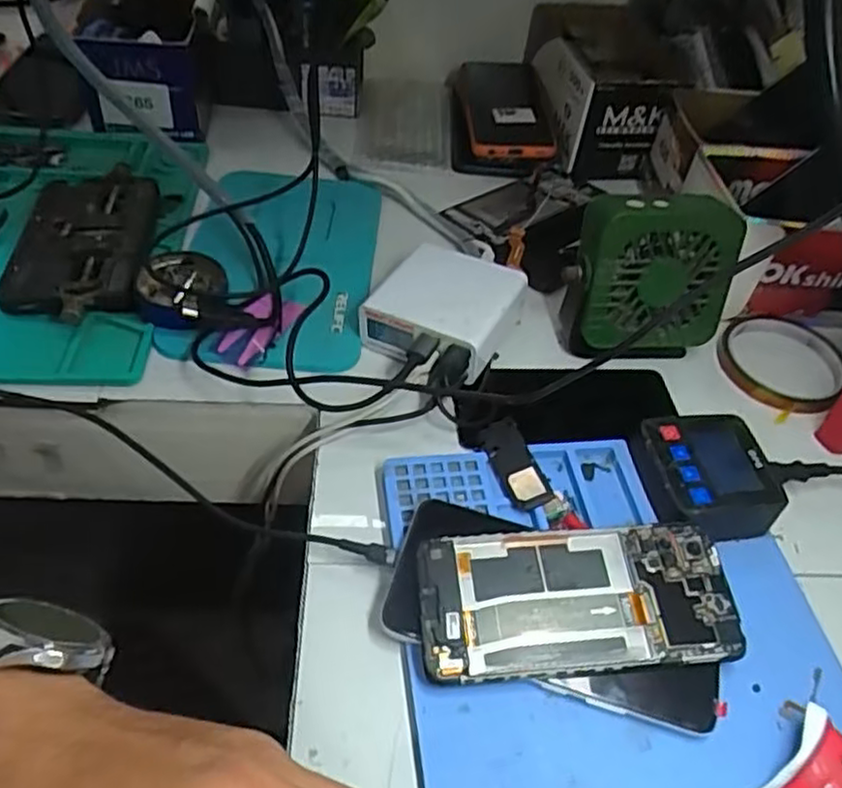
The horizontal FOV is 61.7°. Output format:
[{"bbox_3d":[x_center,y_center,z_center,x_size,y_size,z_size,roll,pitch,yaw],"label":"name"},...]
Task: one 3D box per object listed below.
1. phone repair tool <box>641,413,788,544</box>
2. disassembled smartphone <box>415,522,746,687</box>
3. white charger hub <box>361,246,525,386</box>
[{"bbox_3d":[0.166,0.051,0.418,0.069,0.037,0.073,-2,48,-10],"label":"phone repair tool"},{"bbox_3d":[0.078,0.102,0.354,0.157,0.007,0.071,-2,54,-6],"label":"disassembled smartphone"},{"bbox_3d":[0.017,-0.059,0.493,0.087,0.040,0.095,23,49,14],"label":"white charger hub"}]

